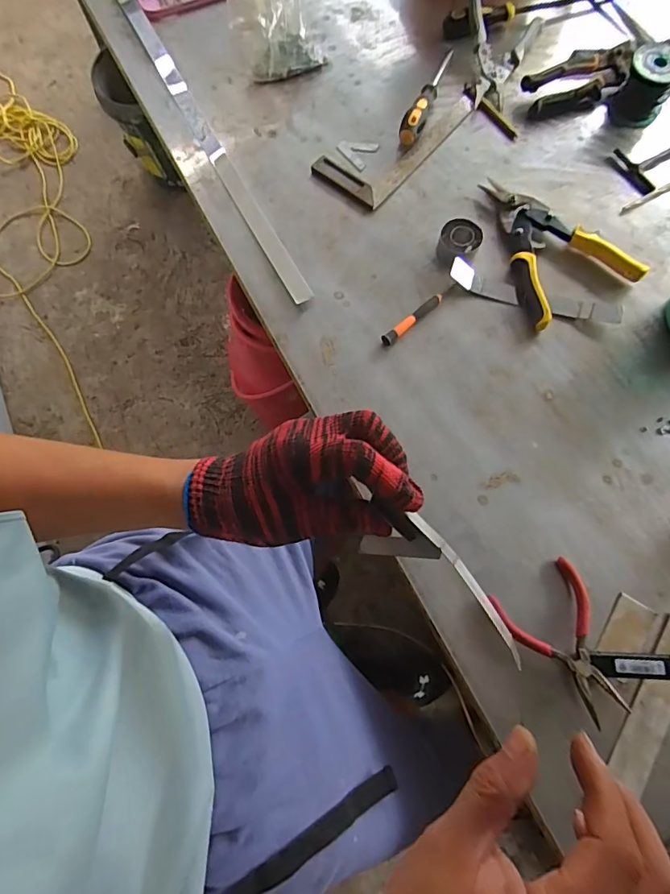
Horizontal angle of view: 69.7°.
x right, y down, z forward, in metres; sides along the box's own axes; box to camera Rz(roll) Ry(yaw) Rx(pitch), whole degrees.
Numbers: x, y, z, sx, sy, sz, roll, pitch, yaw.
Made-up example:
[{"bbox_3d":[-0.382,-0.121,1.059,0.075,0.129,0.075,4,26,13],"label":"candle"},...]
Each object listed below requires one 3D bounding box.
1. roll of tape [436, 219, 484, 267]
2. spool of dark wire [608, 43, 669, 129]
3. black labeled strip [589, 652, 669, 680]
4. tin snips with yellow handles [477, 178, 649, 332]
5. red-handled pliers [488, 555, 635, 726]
[{"bbox_3d":[0.158,-0.265,0.625,0.052,0.025,0.061,31,77,10],"label":"roll of tape"},{"bbox_3d":[0.437,-0.507,0.674,0.068,0.081,0.063,0,74,1],"label":"spool of dark wire"},{"bbox_3d":[0.297,0.220,0.480,0.077,0.017,0.025,-2,73,14],"label":"black labeled strip"},{"bbox_3d":[0.287,-0.270,0.626,0.143,0.026,0.220,-18,74,-4],"label":"tin snips with yellow handles"},{"bbox_3d":[0.234,0.200,0.491,0.089,0.023,0.139,-21,75,-5],"label":"red-handled pliers"}]

